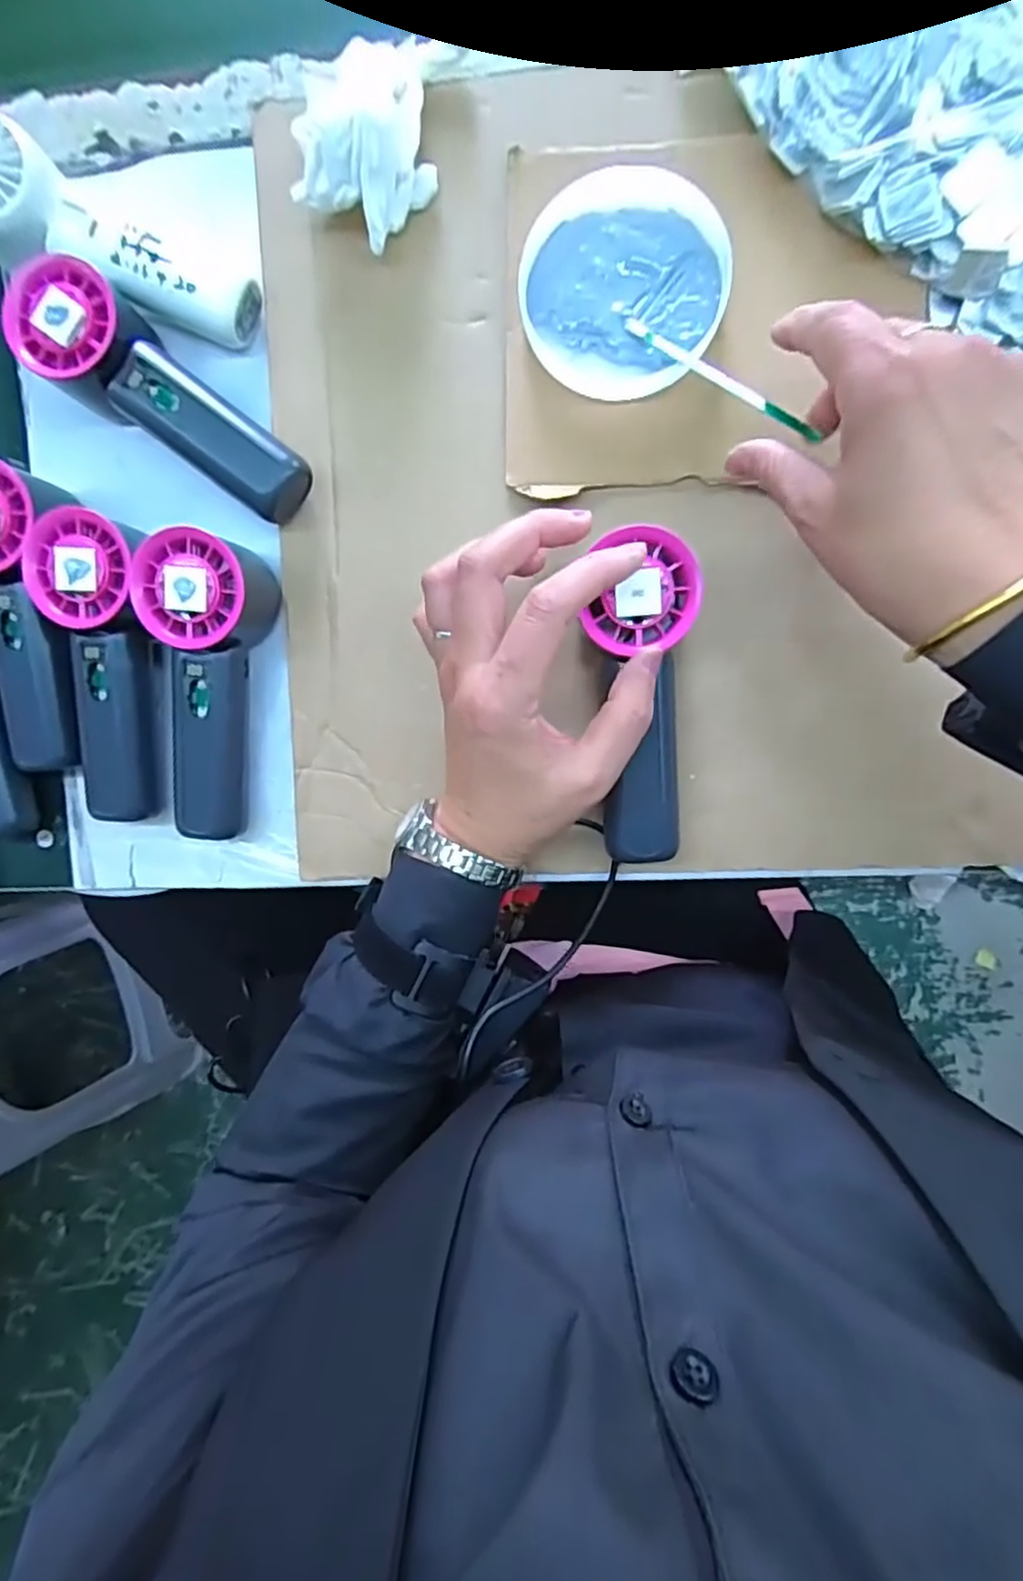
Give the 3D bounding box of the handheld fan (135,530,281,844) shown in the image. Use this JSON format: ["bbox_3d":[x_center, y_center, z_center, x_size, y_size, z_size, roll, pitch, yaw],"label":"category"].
[{"bbox_3d":[-0.162,-0.052,0.356,0.049,0.053,0.151,8,93,5],"label":"handheld fan"}]

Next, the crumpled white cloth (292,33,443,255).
[{"bbox_3d":[-0.075,-0.321,0.333,0.067,0.051,0.090,0,93,6],"label":"crumpled white cloth"}]

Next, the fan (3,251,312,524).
[{"bbox_3d":[-0.177,-0.197,0.351,0.153,0.052,0.051,41,96,3],"label":"fan"}]

